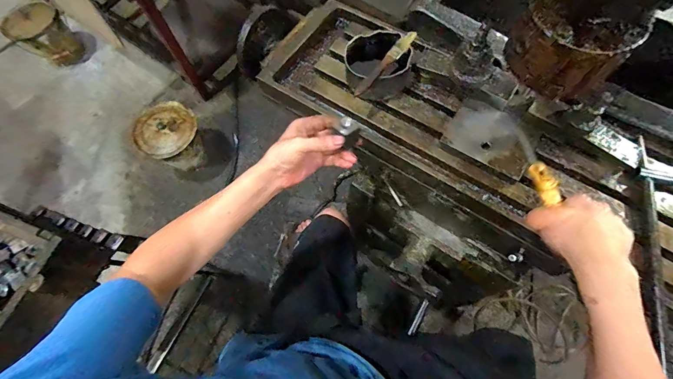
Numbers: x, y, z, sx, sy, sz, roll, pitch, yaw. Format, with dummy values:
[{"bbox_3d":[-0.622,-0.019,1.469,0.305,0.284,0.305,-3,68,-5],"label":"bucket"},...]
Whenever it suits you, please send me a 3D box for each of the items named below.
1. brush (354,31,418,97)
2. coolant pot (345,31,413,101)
[{"bbox_3d":[0.077,-0.200,0.523,0.020,0.013,0.151,39,74,15],"label":"brush"},{"bbox_3d":[0.068,-0.211,0.550,0.104,0.070,0.095,-1,68,2],"label":"coolant pot"}]

